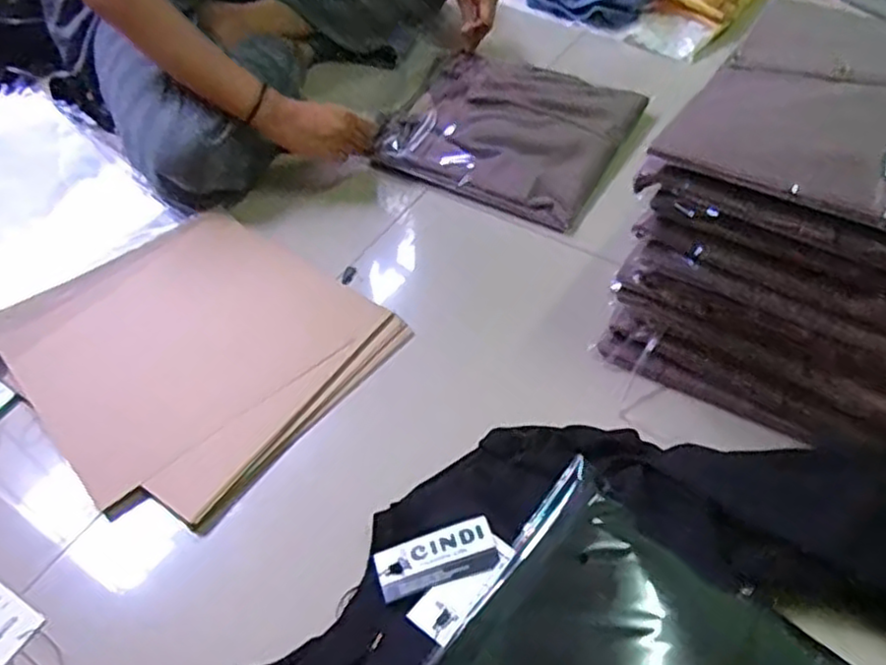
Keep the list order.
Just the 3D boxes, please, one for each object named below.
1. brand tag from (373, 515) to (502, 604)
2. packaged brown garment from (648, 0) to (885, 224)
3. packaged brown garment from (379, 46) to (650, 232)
[{"bbox_3d":[-0.004,0.168,0.529,0.089,0.005,0.039,-16,53,-10],"label":"brand tag"},{"bbox_3d":[0.323,-0.153,0.508,0.262,0.032,0.208,30,59,23],"label":"packaged brown garment"},{"bbox_3d":[0.076,-0.250,0.871,0.265,0.023,0.259,24,56,20],"label":"packaged brown garment"}]

